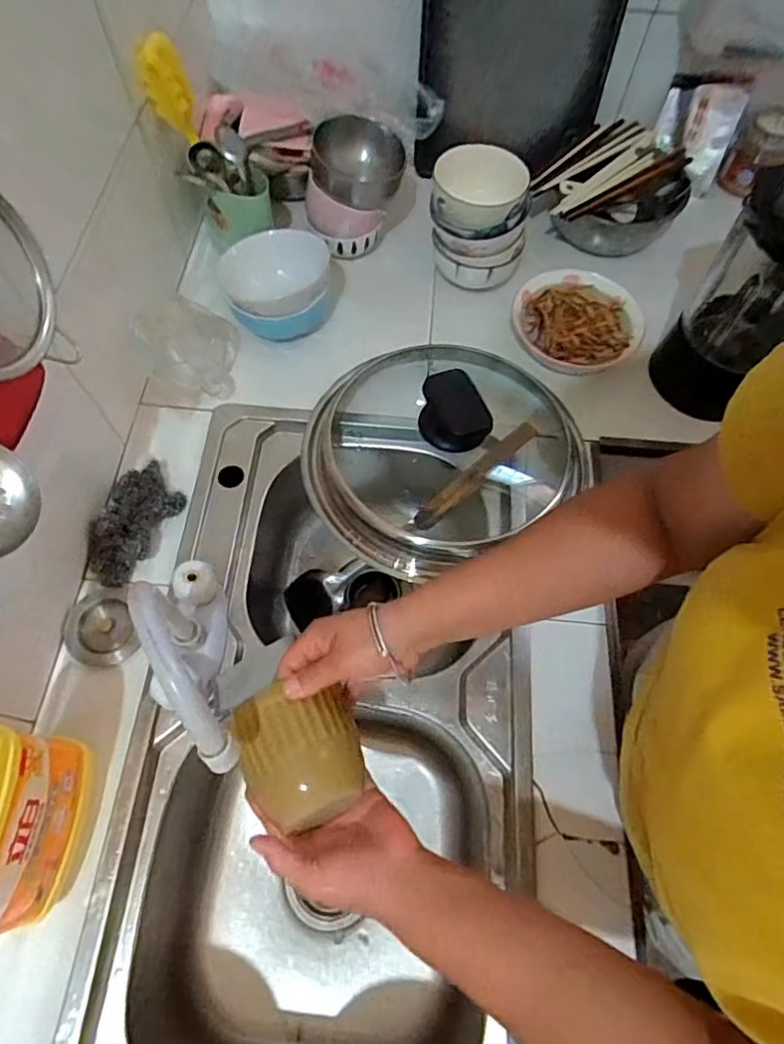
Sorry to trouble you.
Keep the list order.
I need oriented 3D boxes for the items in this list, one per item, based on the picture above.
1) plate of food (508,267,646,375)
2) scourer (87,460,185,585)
[{"bbox_3d":[0.254,-0.271,0.795,0.162,0.059,0.173,1,64,-2],"label":"plate of food"},{"bbox_3d":[-0.301,-0.003,0.665,0.079,0.037,0.146,25,66,10],"label":"scourer"}]

